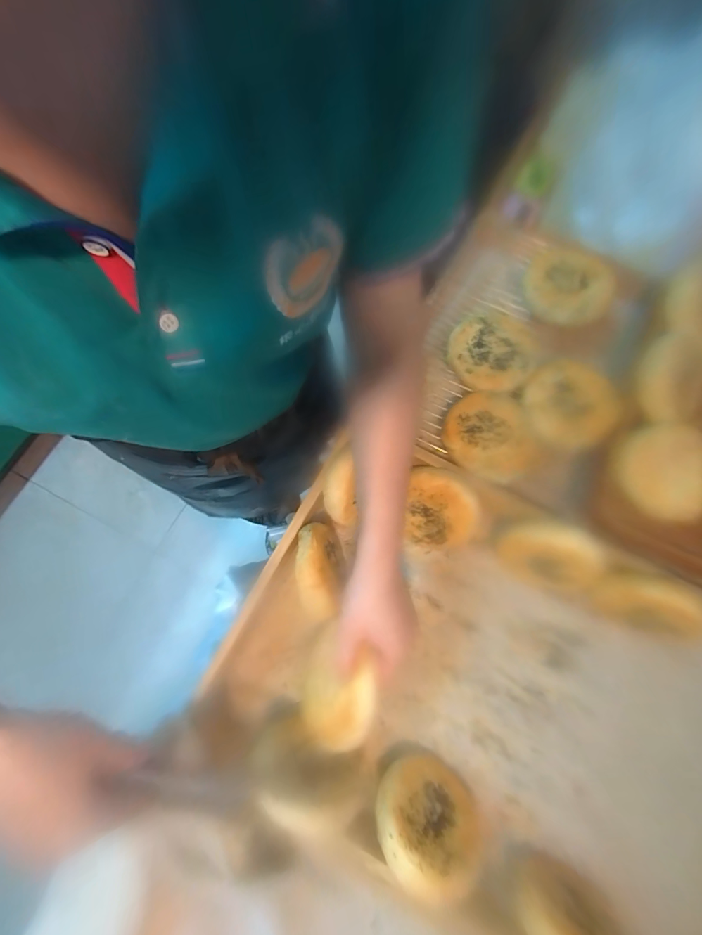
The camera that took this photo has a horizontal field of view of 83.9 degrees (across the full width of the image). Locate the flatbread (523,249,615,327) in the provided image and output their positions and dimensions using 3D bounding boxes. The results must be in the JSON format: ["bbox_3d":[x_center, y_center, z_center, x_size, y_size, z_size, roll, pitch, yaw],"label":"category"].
[{"bbox_3d":[0.304,-0.258,0.552,0.119,0.026,0.102,27,91,18],"label":"flatbread"}]

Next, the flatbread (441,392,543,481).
[{"bbox_3d":[0.175,-0.041,0.485,0.102,0.033,0.115,-22,76,-5],"label":"flatbread"}]

